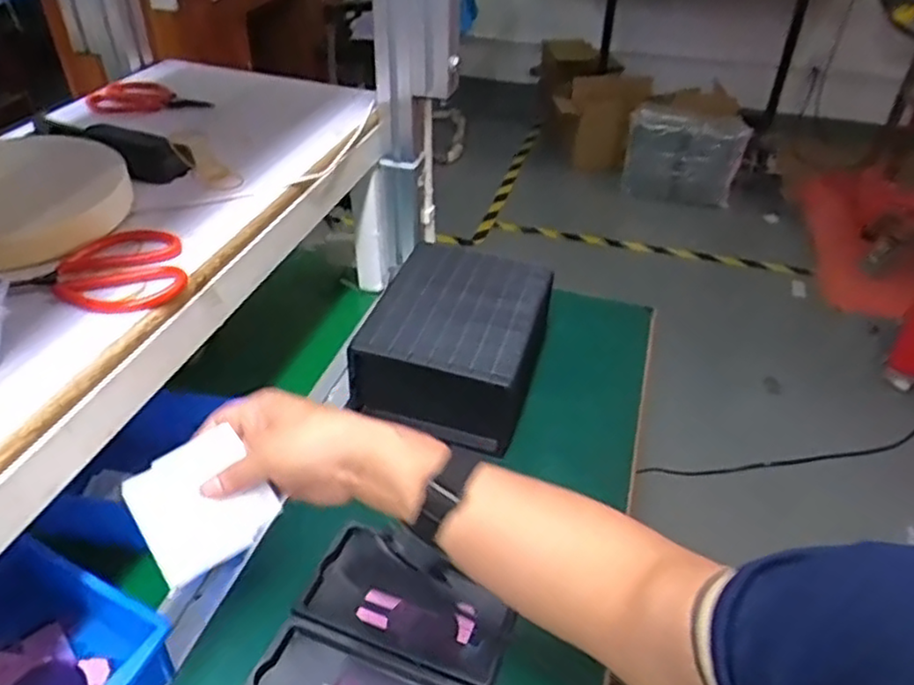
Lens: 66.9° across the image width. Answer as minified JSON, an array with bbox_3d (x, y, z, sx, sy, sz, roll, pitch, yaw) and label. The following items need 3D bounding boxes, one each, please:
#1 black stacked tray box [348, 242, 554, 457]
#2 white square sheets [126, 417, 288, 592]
[{"bbox_3d":[0.003,-0.009,0.735,0.168,0.094,0.214,10,39,10],"label":"black stacked tray box"},{"bbox_3d":[-0.166,0.104,0.451,0.080,0.007,0.076,-32,86,-39],"label":"white square sheets"}]

